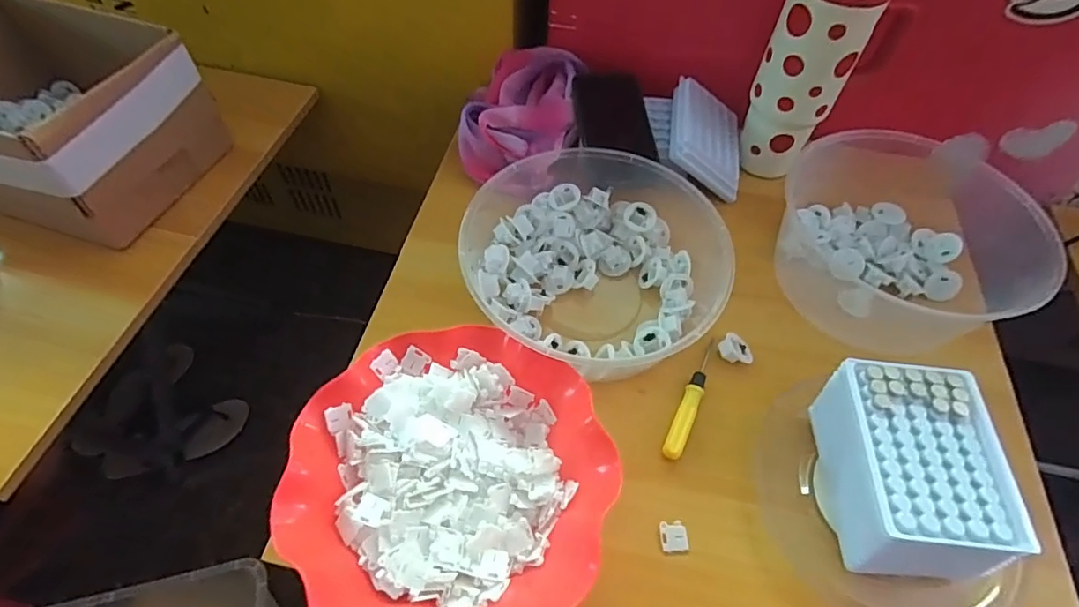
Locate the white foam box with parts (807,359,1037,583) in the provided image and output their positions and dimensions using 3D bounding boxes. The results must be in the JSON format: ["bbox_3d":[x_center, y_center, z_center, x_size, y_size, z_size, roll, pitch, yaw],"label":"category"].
[{"bbox_3d":[0.271,0.127,0.409,0.096,0.080,0.141,4,55,0],"label":"white foam box with parts"}]

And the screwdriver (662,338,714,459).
[{"bbox_3d":[0.133,0.079,0.477,0.015,0.015,0.120,24,58,13],"label":"screwdriver"}]

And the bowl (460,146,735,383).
[{"bbox_3d":[0.052,-0.047,0.530,0.227,0.091,0.232,1,55,-2],"label":"bowl"}]

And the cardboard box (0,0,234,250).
[{"bbox_3d":[-0.551,-0.222,0.626,0.288,0.144,0.230,18,56,9],"label":"cardboard box"}]

